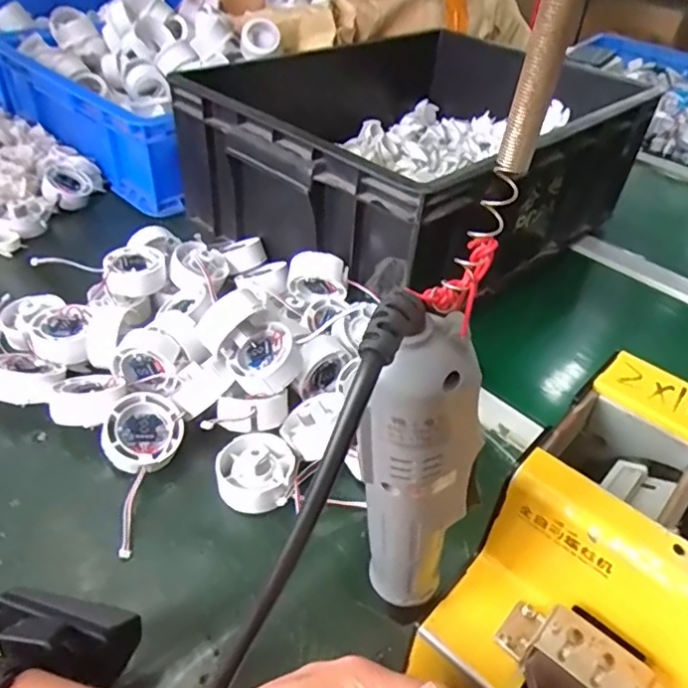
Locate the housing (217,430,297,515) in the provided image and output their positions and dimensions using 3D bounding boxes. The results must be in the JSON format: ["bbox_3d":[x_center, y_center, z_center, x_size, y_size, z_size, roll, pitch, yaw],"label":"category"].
[{"bbox_3d":[-0.062,0.091,0.420,0.053,0.032,0.054,2,40,-2],"label":"housing"}]

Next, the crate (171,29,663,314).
[{"bbox_3d":[0.083,-0.238,0.710,0.467,0.163,0.386,-31,51,-34],"label":"crate"}]

